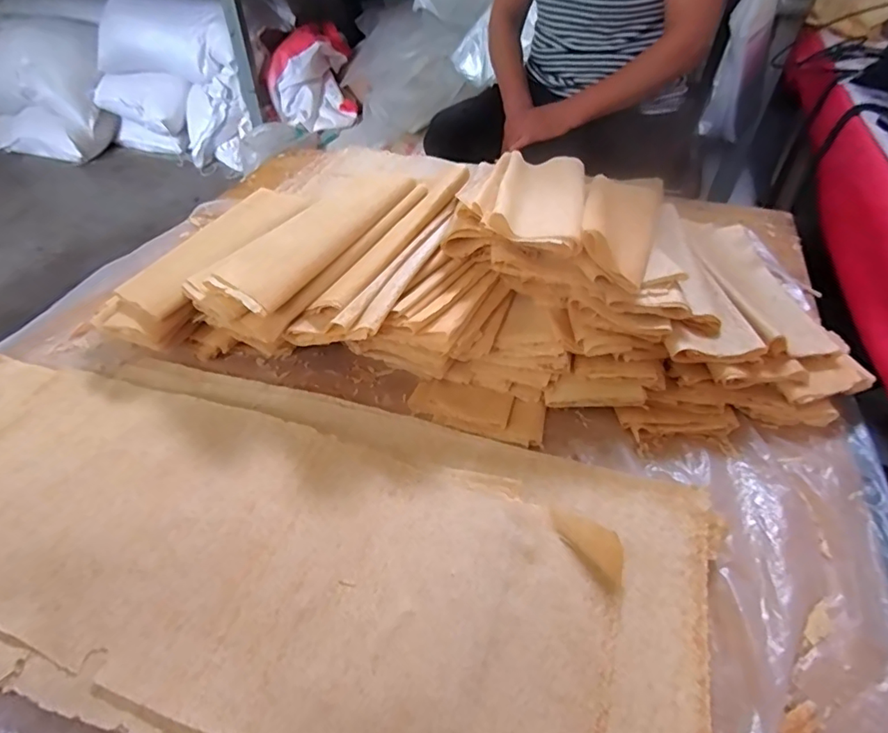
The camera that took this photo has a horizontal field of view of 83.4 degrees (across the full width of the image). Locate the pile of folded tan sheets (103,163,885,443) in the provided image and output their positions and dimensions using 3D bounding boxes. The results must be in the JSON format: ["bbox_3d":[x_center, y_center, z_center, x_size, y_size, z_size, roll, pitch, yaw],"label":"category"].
[{"bbox_3d":[0.029,-0.116,0.609,0.867,0.145,0.360,5,46,6],"label":"pile of folded tan sheets"}]

